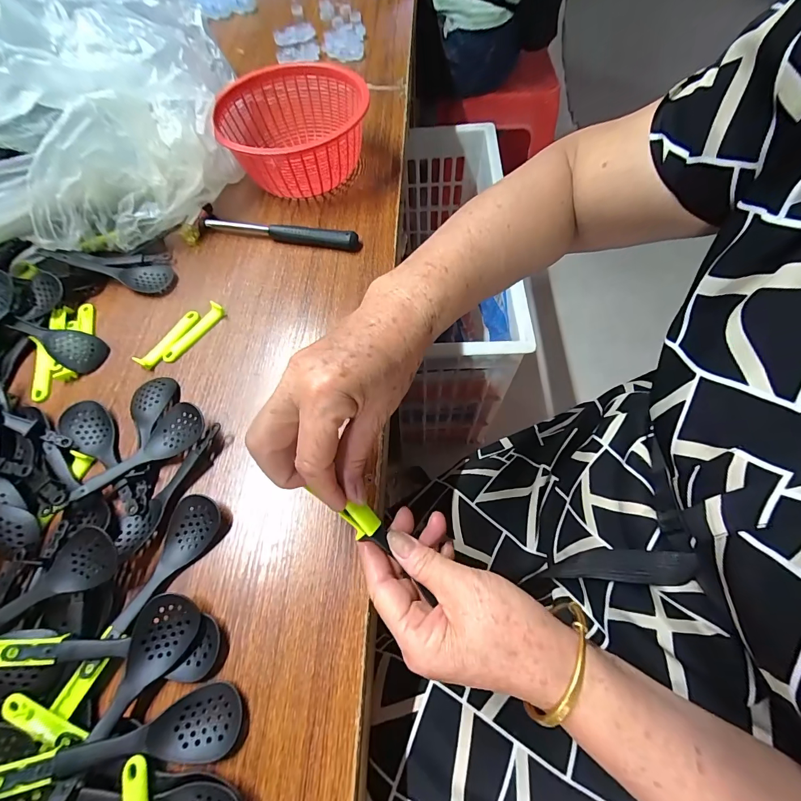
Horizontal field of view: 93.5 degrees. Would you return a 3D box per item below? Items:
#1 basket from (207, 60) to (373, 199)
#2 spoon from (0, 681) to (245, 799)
[{"bbox_3d":[-0.125,-0.322,0.462,0.171,0.077,0.171,-15,65,-6],"label":"basket"},{"bbox_3d":[-0.194,0.213,0.226,0.182,0.018,0.036,-1,62,-19],"label":"spoon"}]

